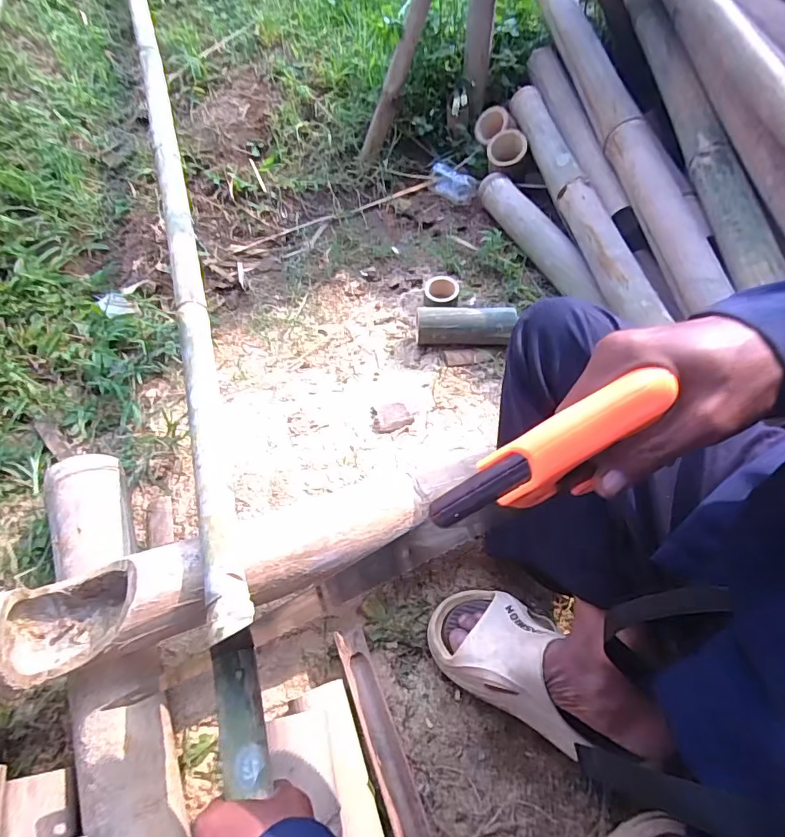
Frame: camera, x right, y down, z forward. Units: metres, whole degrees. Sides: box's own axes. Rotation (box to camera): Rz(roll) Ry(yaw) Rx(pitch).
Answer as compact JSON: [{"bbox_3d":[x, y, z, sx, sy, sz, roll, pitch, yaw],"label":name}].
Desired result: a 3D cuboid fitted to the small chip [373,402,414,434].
[{"bbox_3d":[-0.003,-0.003,0.735,0.059,0.011,0.050,-21,61,-10],"label":"small chip"}]

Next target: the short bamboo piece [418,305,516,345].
[{"bbox_3d":[0.125,-0.154,0.812,0.165,0.060,0.054,2,60,3],"label":"short bamboo piece"}]

